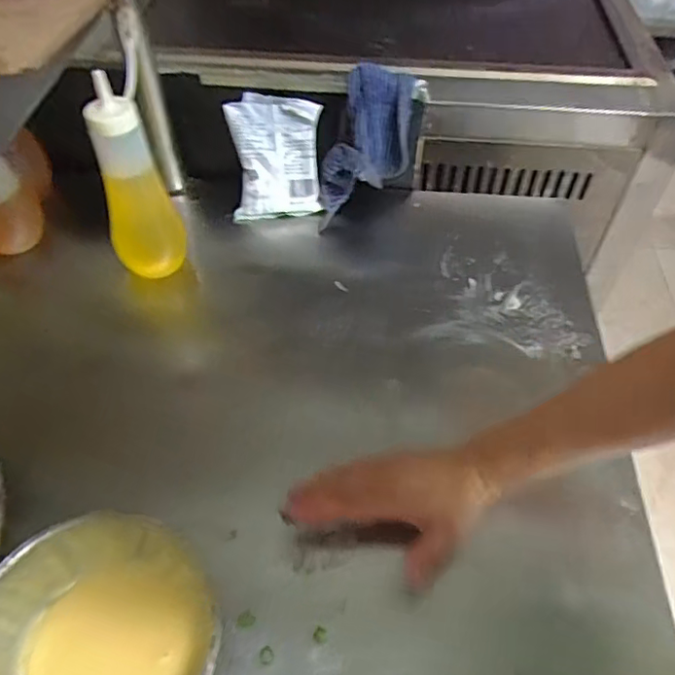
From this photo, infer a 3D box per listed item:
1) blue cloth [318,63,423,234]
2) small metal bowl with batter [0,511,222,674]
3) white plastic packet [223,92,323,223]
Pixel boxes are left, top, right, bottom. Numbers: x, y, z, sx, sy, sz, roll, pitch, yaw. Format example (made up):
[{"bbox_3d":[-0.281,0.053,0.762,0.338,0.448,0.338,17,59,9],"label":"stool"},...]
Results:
[{"bbox_3d":[0.039,-0.230,0.708,0.105,0.166,0.085,11,52,7],"label":"blue cloth"},{"bbox_3d":[-0.165,0.214,0.410,0.152,0.072,0.161,1,52,-1],"label":"small metal bowl with batter"},{"bbox_3d":[-0.077,-0.220,0.724,0.112,0.145,0.020,1,19,9],"label":"white plastic packet"}]

